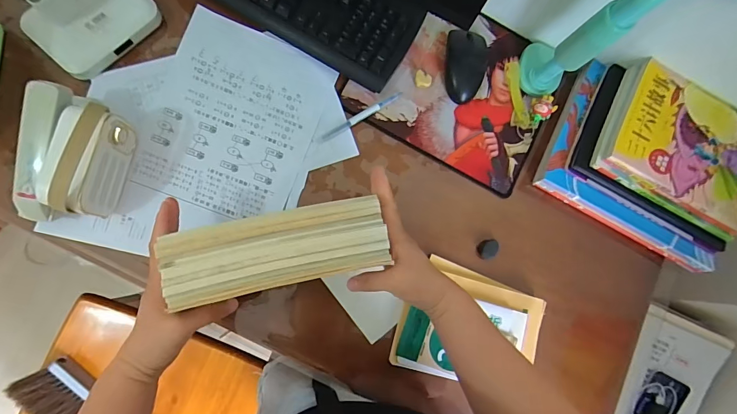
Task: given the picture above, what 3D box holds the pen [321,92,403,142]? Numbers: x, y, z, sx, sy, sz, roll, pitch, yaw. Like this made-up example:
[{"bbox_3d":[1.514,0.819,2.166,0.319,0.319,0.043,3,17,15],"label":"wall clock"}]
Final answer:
[{"bbox_3d":[-0.008,-0.127,0.531,0.132,0.006,0.011,-32,89,-9],"label":"pen"}]

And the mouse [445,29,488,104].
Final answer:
[{"bbox_3d":[0.141,-0.206,0.550,0.060,0.032,0.105,9,81,-7],"label":"mouse"}]

